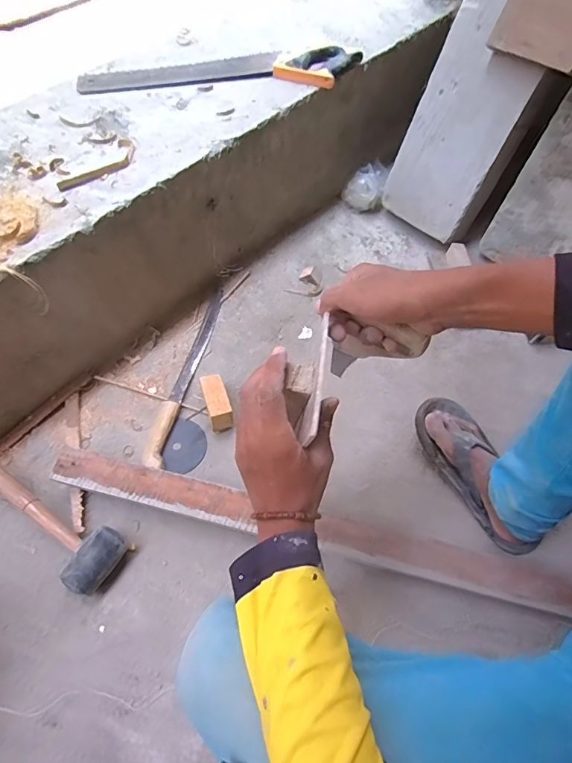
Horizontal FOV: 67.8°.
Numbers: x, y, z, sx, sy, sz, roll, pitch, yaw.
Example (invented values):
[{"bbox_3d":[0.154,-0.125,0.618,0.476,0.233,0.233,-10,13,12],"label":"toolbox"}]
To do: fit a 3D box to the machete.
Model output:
[{"bbox_3d":[-0.189,-0.024,0.818,0.043,0.027,0.394,10,63,4],"label":"machete"}]

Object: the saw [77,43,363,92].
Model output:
[{"bbox_3d":[-0.121,-0.598,0.809,0.515,0.019,0.130,0,63,-1],"label":"saw"}]

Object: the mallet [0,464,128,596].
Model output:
[{"bbox_3d":[-0.386,0.210,0.676,0.302,0.080,0.091,31,66,15],"label":"mallet"}]

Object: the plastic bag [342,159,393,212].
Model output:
[{"bbox_3d":[0.190,-0.465,1.028,0.098,0.097,0.073,22,64,10],"label":"plastic bag"}]

